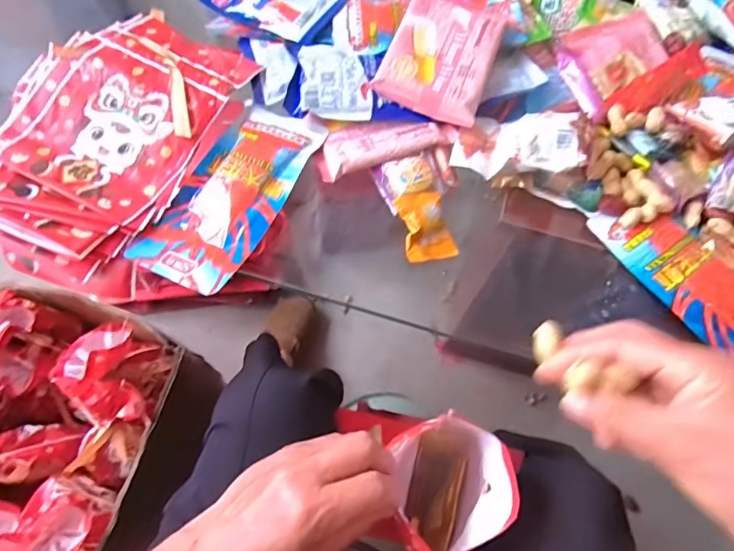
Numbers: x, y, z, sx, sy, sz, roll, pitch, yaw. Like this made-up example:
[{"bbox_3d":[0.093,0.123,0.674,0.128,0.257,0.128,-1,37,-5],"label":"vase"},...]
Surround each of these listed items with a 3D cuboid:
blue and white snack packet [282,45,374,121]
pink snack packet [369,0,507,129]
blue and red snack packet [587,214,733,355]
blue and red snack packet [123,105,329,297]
[{"bbox_3d":[-0.036,-0.192,0.458,0.081,0.021,0.092,1,63,-3],"label":"blue and white snack packet"},{"bbox_3d":[0.075,-0.223,0.459,0.101,0.020,0.135,19,80,4],"label":"pink snack packet"},{"bbox_3d":[0.296,0.005,0.405,0.082,0.021,0.196,-37,70,-20],"label":"blue and red snack packet"},{"bbox_3d":[-0.121,-0.077,0.420,0.096,0.021,0.194,26,64,10],"label":"blue and red snack packet"}]

